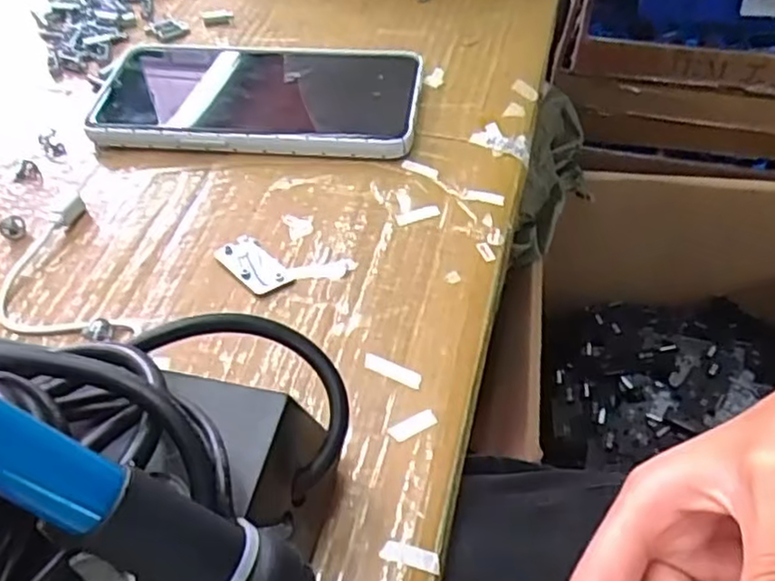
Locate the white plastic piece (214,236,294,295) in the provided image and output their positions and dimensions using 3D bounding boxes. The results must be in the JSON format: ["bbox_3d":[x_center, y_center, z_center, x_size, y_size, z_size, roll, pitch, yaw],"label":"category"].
[{"bbox_3d":[-0.056,-0.011,0.295,0.018,0.004,0.034,-37,58,-24],"label":"white plastic piece"}]

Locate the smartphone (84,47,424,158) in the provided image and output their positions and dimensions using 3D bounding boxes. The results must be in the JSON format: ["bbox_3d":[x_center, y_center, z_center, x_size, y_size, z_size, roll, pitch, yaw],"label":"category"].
[{"bbox_3d":[-0.067,-0.100,0.364,0.165,0.015,0.077,4,51,6],"label":"smartphone"}]

